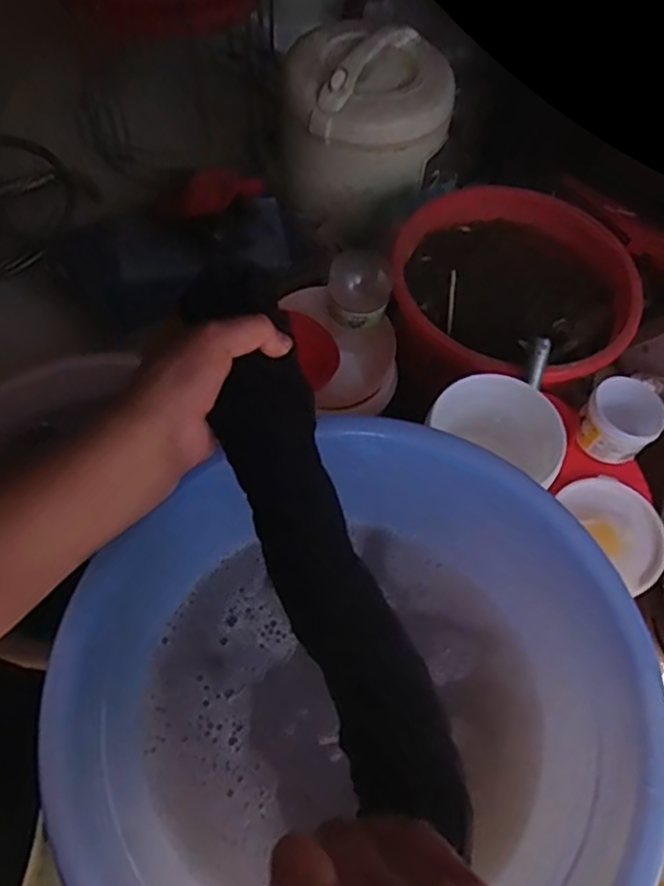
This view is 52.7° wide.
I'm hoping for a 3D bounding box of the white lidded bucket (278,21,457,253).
[{"bbox_3d":[0.045,-0.466,1.022,0.249,0.215,0.211,1,62,-4],"label":"white lidded bucket"}]

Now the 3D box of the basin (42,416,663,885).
[{"bbox_3d":[0.016,0.183,0.507,0.395,0.129,0.371,2,62,-3],"label":"basin"}]

